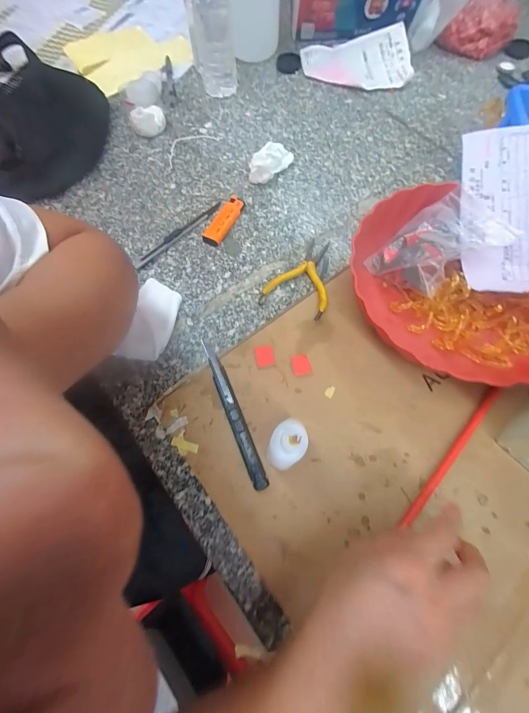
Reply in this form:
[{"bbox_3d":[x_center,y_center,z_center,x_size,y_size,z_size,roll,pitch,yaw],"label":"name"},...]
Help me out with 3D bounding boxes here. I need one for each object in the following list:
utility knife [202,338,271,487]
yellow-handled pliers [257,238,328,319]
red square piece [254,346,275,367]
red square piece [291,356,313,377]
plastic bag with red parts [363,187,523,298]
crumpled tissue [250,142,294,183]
[{"bbox_3d":[-0.032,0.054,0.289,0.016,0.012,0.157,-22,70,-8],"label":"utility knife"},{"bbox_3d":[0.052,-0.102,0.350,0.076,0.019,0.120,23,70,9],"label":"yellow-handled pliers"},{"bbox_3d":[0.000,0.000,0.308,0.019,0.004,0.022,-10,81,1],"label":"red square piece"},{"bbox_3d":[0.040,0.009,0.306,0.019,0.004,0.021,-9,69,-3],"label":"red square piece"},{"bbox_3d":[0.197,-0.129,0.324,0.135,0.022,0.089,-37,61,3],"label":"plastic bag with red parts"},{"bbox_3d":[0.011,-0.280,0.408,0.026,0.039,0.074,36,73,13],"label":"crumpled tissue"}]

